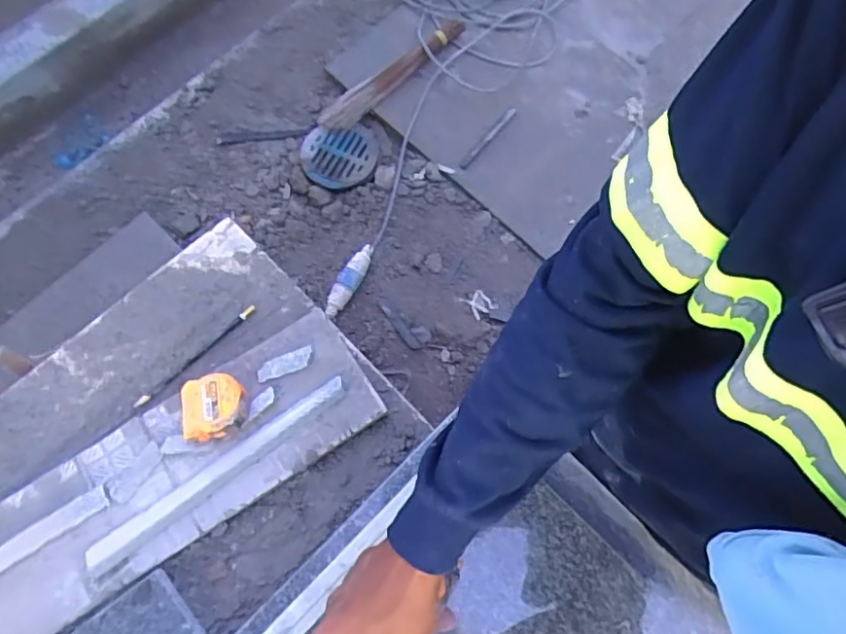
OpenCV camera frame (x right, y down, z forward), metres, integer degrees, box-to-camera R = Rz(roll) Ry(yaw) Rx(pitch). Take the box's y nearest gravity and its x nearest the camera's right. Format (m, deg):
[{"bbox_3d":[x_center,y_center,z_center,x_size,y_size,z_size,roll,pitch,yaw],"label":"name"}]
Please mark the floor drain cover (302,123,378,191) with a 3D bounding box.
[{"bbox_3d":[-0.213,-0.413,1.541,0.193,0.024,0.153,-10,93,2],"label":"floor drain cover"}]

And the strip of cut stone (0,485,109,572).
[{"bbox_3d":[-0.345,0.196,0.538,0.125,0.011,0.018,-32,76,-10],"label":"strip of cut stone"}]

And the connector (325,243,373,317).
[{"bbox_3d":[-0.176,-0.089,1.439,0.053,0.040,0.203,27,74,6],"label":"connector"}]

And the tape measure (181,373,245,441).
[{"bbox_3d":[-0.197,0.086,0.574,0.061,0.044,0.061,-12,74,-5],"label":"tape measure"}]

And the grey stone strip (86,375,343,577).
[{"bbox_3d":[-0.189,0.141,0.560,0.267,0.021,0.023,-37,78,-9],"label":"grey stone strip"}]

